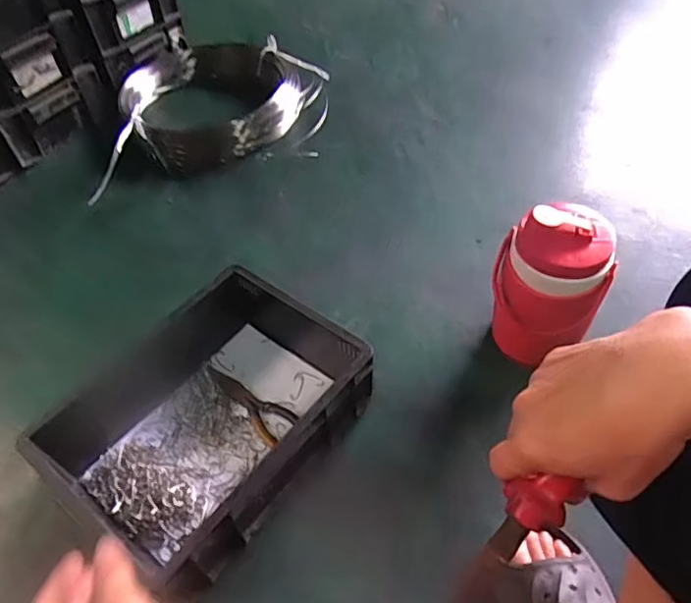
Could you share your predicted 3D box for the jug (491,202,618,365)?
[{"bbox_3d":[0.248,-0.004,0.691,0.125,0.241,0.110,20,54,18],"label":"jug"}]

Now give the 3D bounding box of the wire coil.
[{"bbox_3d":[-0.257,-0.408,1.151,0.423,0.096,0.386,1,50,3],"label":"wire coil"}]

